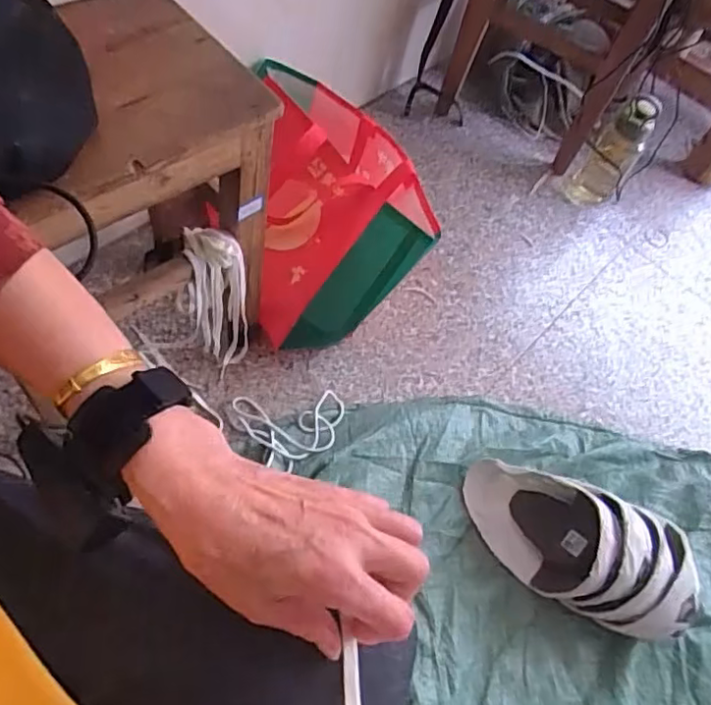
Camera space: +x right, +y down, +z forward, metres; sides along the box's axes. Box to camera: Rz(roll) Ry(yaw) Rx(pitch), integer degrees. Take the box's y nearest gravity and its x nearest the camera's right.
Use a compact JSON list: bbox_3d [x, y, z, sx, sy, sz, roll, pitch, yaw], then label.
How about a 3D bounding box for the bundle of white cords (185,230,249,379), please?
[{"bbox_3d":[-0.190,-0.060,0.848,0.082,0.307,0.058,-6,61,-15],"label":"bundle of white cords"}]

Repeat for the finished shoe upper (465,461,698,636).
[{"bbox_3d":[0.296,0.251,0.808,0.313,0.133,0.145,29,59,9],"label":"finished shoe upper"}]

